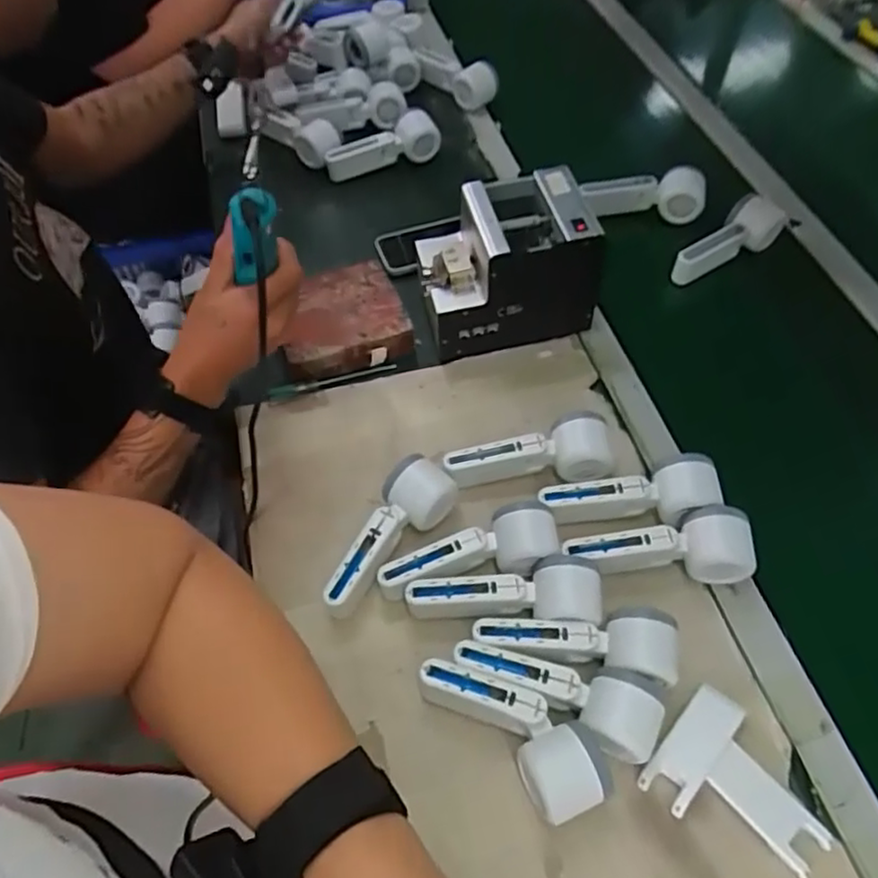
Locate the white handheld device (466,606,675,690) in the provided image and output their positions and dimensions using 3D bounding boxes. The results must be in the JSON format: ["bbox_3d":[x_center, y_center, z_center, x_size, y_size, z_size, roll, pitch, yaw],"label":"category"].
[{"bbox_3d":[0.114,0.168,0.565,0.163,0.046,0.050,6,55,4],"label":"white handheld device"}]

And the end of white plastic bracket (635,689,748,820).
[{"bbox_3d":[0.204,0.245,0.540,0.041,0.007,0.100,37,63,23],"label":"end of white plastic bracket"}]

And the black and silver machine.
[{"bbox_3d":[0.073,-0.197,0.769,0.180,0.152,0.123,-11,56,-8],"label":"black and silver machine"}]

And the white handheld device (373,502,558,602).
[{"bbox_3d":[0.027,0.108,0.627,0.166,0.053,0.059,-11,55,-7],"label":"white handheld device"}]

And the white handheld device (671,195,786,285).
[{"bbox_3d":[0.354,-0.245,0.844,0.148,0.070,0.040,-31,59,-2],"label":"white handheld device"}]

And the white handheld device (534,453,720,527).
[{"bbox_3d":[0.181,0.056,0.644,0.163,0.042,0.058,-10,54,12],"label":"white handheld device"}]

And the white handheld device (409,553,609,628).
[{"bbox_3d":[0.056,0.139,0.598,0.168,0.051,0.056,-1,55,0],"label":"white handheld device"}]

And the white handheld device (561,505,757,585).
[{"bbox_3d":[0.199,0.104,0.610,0.156,0.055,0.055,-6,55,-4],"label":"white handheld device"}]

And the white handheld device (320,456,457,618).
[{"bbox_3d":[-0.041,0.092,0.635,0.061,0.043,0.165,23,58,15],"label":"white handheld device"}]

